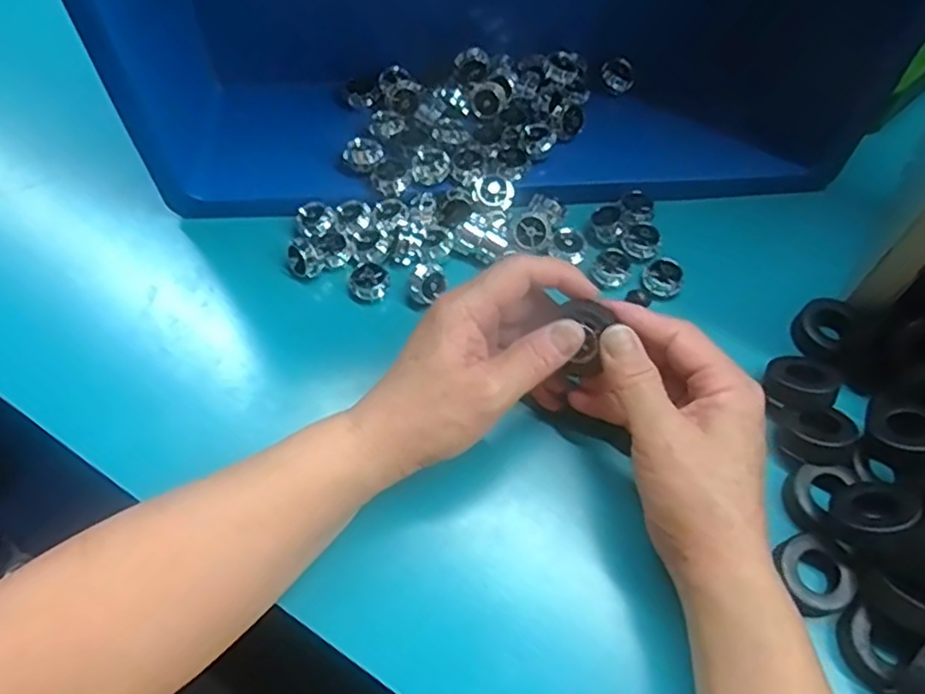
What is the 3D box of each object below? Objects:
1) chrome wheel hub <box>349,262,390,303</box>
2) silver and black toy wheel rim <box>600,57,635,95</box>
[{"bbox_3d":[-0.056,-0.037,0.412,0.023,0.018,0.022,0,63,0],"label":"chrome wheel hub"},{"bbox_3d":[0.109,-0.191,0.472,0.021,0.013,0.022,0,63,0],"label":"silver and black toy wheel rim"}]

